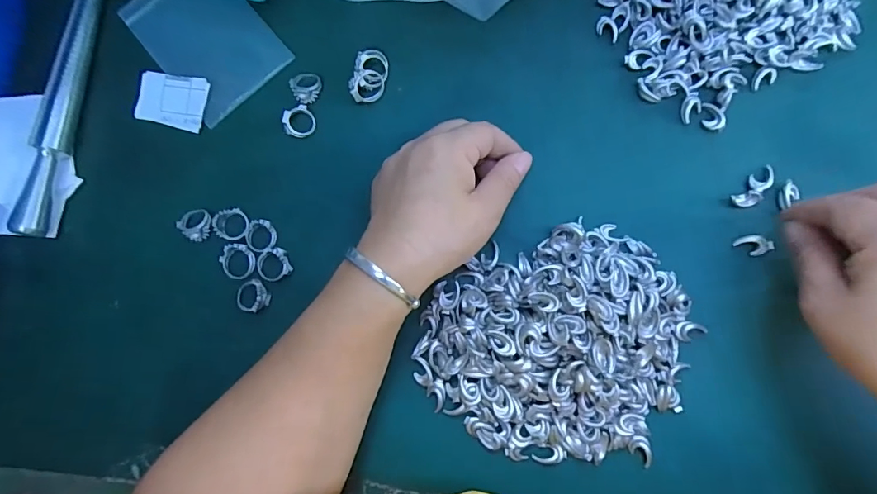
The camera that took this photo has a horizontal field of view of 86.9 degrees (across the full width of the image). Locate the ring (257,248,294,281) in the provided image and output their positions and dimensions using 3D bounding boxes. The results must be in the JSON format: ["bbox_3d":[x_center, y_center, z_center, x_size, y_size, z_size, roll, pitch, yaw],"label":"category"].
[{"bbox_3d":[-0.112,0.012,0.310,0.022,0.007,0.021,-1,82,6],"label":"ring"}]

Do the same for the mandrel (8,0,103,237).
[{"bbox_3d":[-0.270,-0.115,0.335,0.024,0.022,0.214,7,83,7],"label":"mandrel"}]

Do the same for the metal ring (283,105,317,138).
[{"bbox_3d":[-0.096,-0.086,0.321,0.022,0.006,0.021,-1,92,-23],"label":"metal ring"}]

